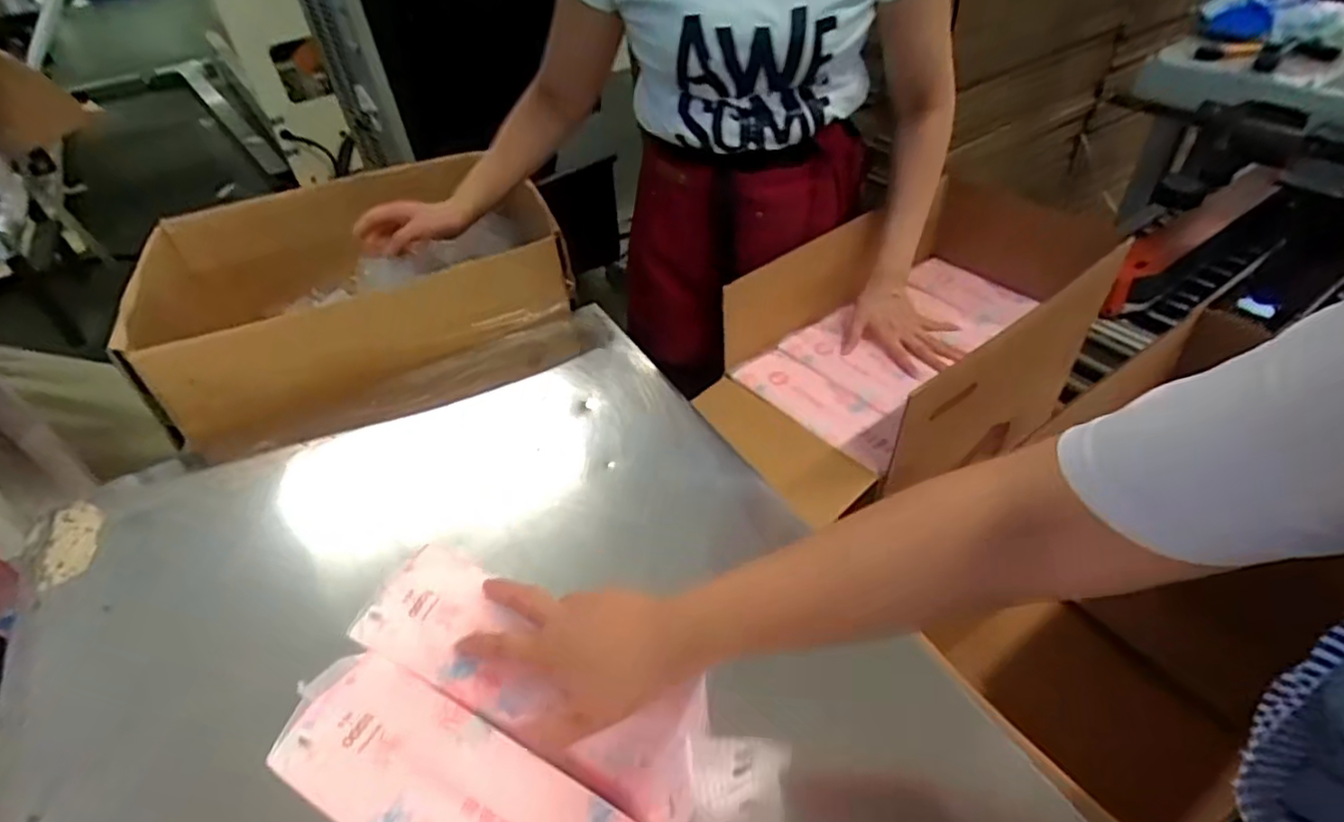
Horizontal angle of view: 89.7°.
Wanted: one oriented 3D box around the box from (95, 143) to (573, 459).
[{"bbox_3d":[-0.499,-0.189,1.022,0.541,0.203,0.442,-21,45,-15],"label":"box"}]

